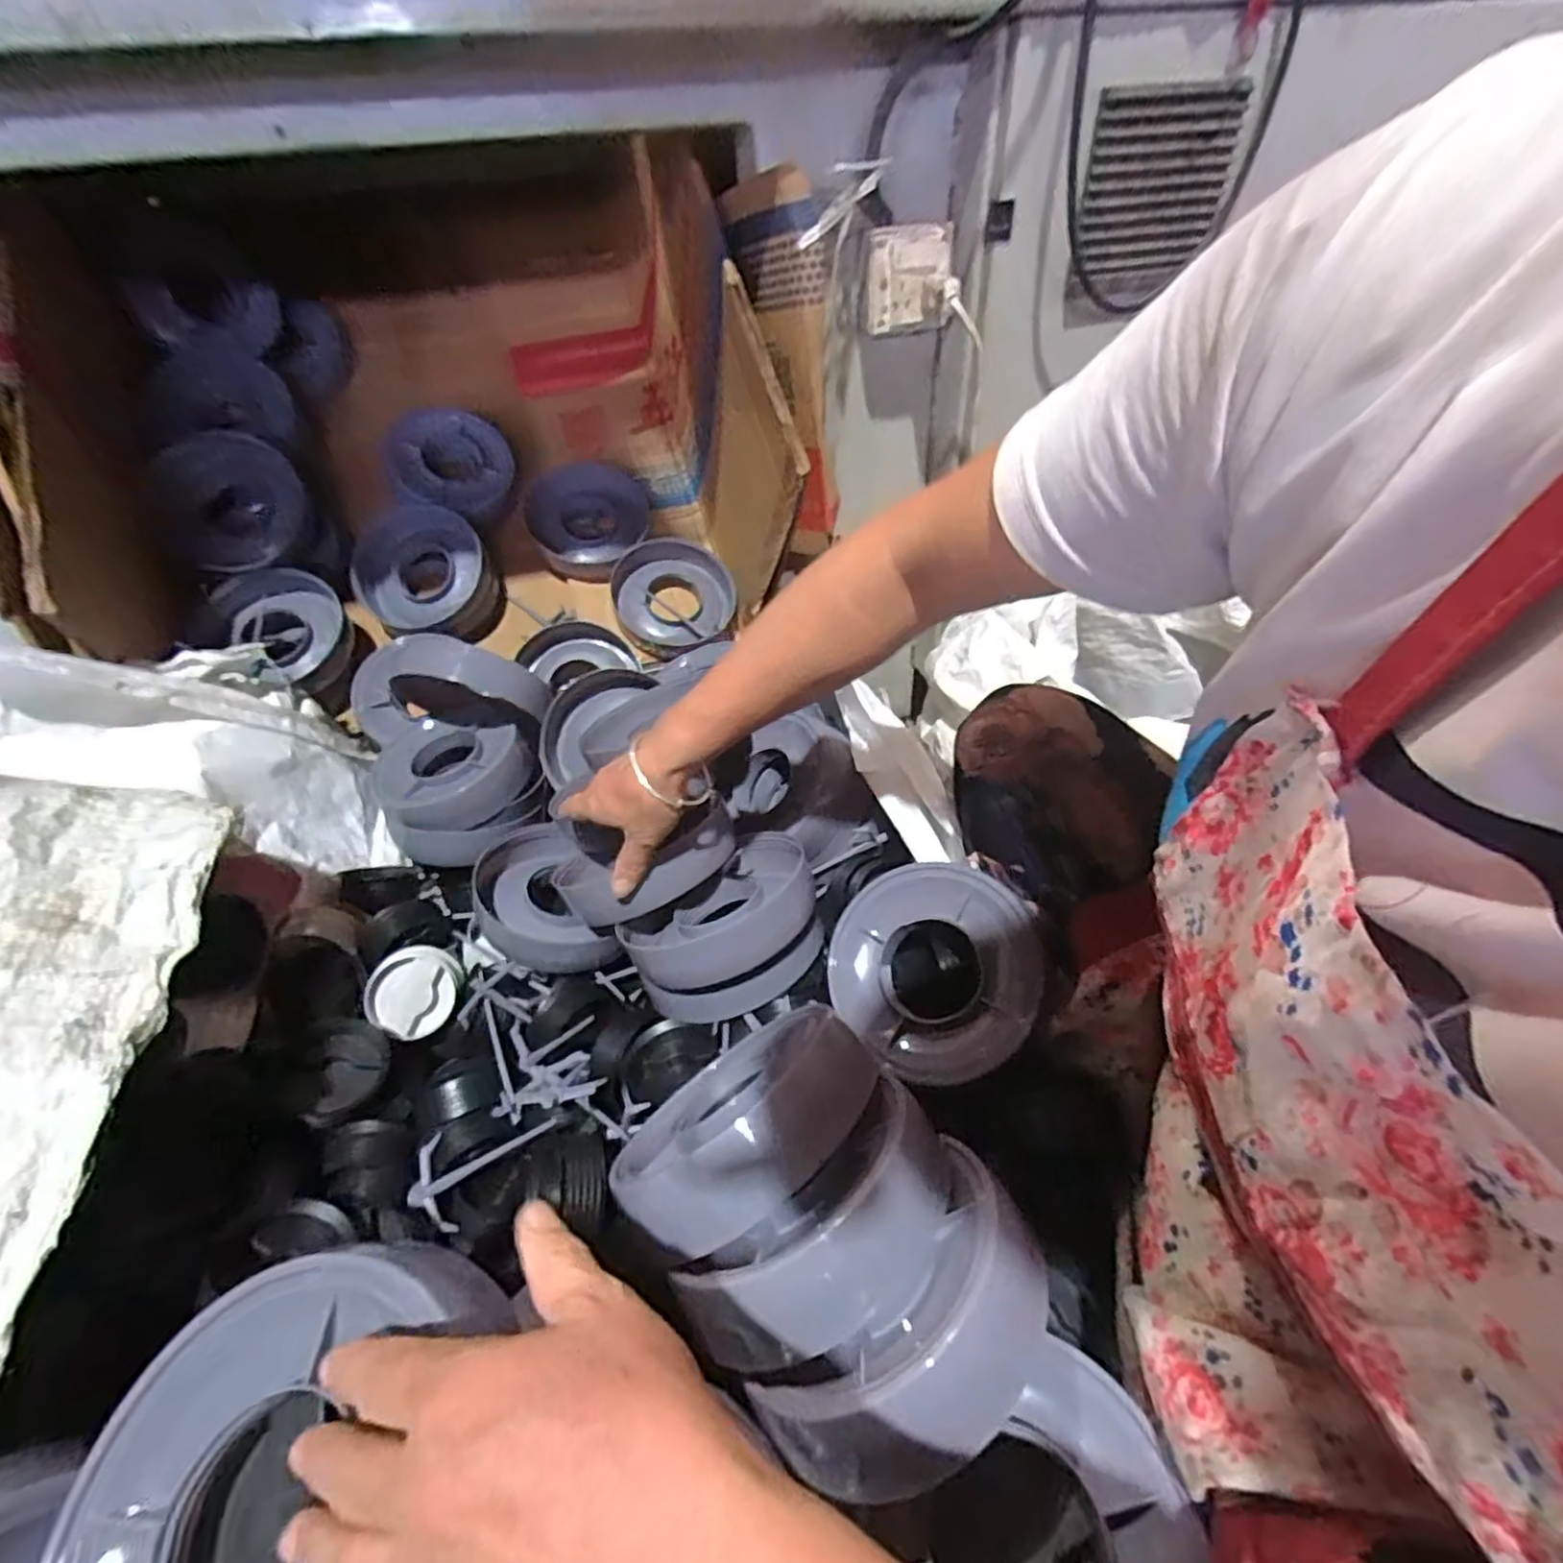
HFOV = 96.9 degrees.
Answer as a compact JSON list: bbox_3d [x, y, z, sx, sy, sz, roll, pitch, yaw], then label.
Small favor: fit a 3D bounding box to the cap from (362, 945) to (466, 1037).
[{"bbox_3d":[-0.314,0.178,0.592,0.068,0.014,0.073,9,70,-26],"label":"cap"}]

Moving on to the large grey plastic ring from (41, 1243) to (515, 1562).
[{"bbox_3d":[-0.170,0.250,0.233,0.131,0.047,0.147,-8,43,-5],"label":"large grey plastic ring"}]

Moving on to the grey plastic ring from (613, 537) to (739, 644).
[{"bbox_3d":[-0.141,-0.251,0.914,0.148,0.030,0.148,31,75,-9],"label":"grey plastic ring"}]

